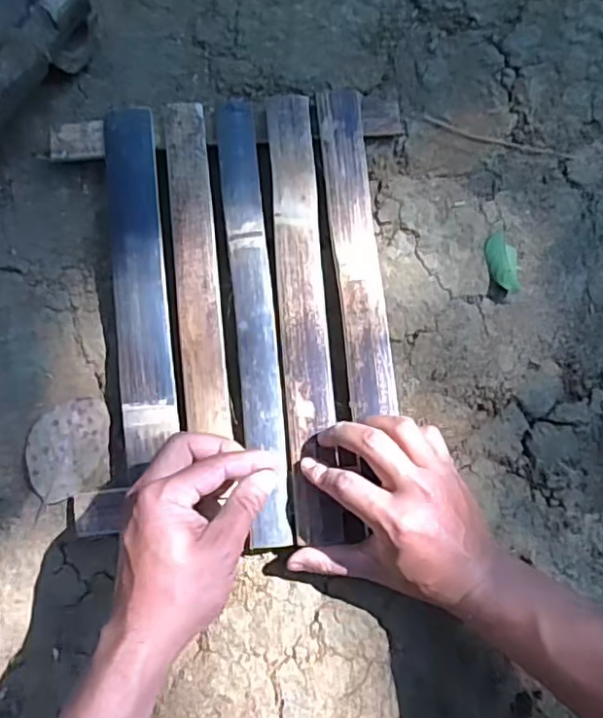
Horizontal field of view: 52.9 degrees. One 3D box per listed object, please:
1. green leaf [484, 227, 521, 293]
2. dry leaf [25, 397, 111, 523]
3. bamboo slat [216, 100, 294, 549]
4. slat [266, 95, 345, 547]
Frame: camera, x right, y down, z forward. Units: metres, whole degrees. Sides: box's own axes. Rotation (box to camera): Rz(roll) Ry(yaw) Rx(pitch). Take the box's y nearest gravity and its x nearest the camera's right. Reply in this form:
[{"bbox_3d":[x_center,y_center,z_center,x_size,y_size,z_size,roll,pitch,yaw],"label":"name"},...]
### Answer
[{"bbox_3d":[0.166,-0.080,0.496,0.026,0.011,0.054,-10,81,-2],"label":"green leaf"},{"bbox_3d":[-0.180,0.072,0.473,0.065,0.008,0.073,-12,81,-3],"label":"dry leaf"},{"bbox_3d":[-0.036,-0.036,0.468,0.030,0.006,0.348,-6,82,-2],"label":"bamboo slat"},{"bbox_3d":[0.001,-0.040,0.467,0.036,0.009,0.348,-4,82,-1],"label":"slat"}]

